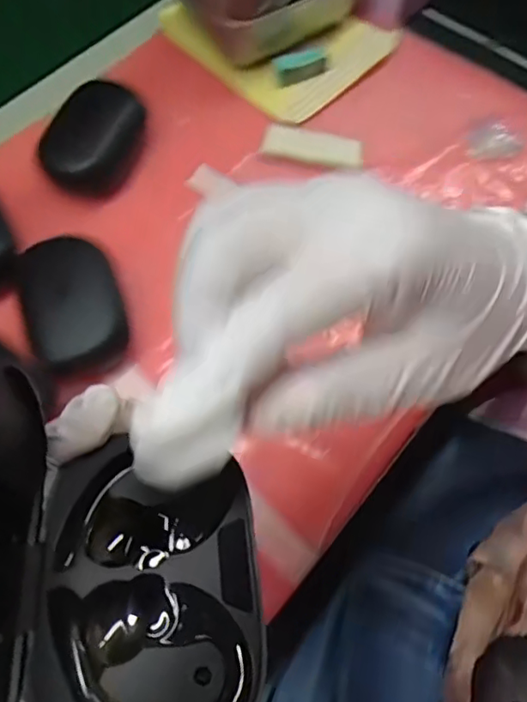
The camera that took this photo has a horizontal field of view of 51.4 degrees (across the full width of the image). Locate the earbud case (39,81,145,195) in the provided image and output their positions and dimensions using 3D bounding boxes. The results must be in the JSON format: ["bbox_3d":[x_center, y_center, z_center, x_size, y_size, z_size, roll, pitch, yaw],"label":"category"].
[{"bbox_3d":[-0.114,-0.148,0.366,0.060,0.035,0.089,20,66,9],"label":"earbud case"}]

